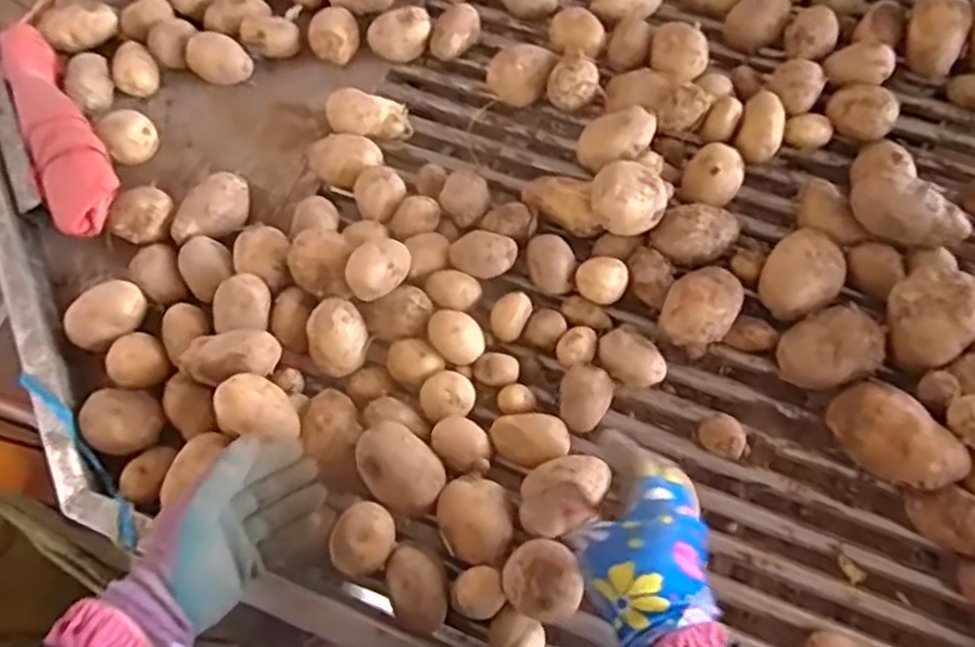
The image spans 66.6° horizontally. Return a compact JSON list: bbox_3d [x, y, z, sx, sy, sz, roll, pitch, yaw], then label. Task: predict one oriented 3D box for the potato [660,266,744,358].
[{"bbox_3d":[0.188,-0.012,0.660,0.059,0.048,0.074,30,73,12],"label":"potato"}]

